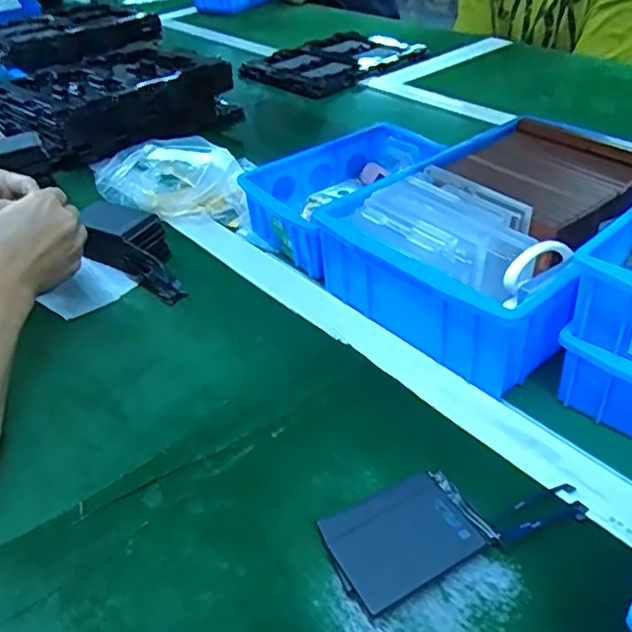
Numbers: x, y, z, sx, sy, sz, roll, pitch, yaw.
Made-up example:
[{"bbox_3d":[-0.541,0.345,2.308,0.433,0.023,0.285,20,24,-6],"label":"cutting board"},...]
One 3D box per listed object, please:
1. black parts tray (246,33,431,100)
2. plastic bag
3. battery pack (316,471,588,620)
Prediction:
[{"bbox_3d":[0.032,-0.451,1.092,0.238,0.026,0.313,27,48,34],"label":"black parts tray"},{"bbox_3d":[-0.150,-0.149,0.677,0.167,0.063,0.088,14,42,24],"label":"plastic bag"},{"bbox_3d":[0.079,0.117,0.363,0.146,0.014,0.062,-16,35,-19],"label":"battery pack"}]

